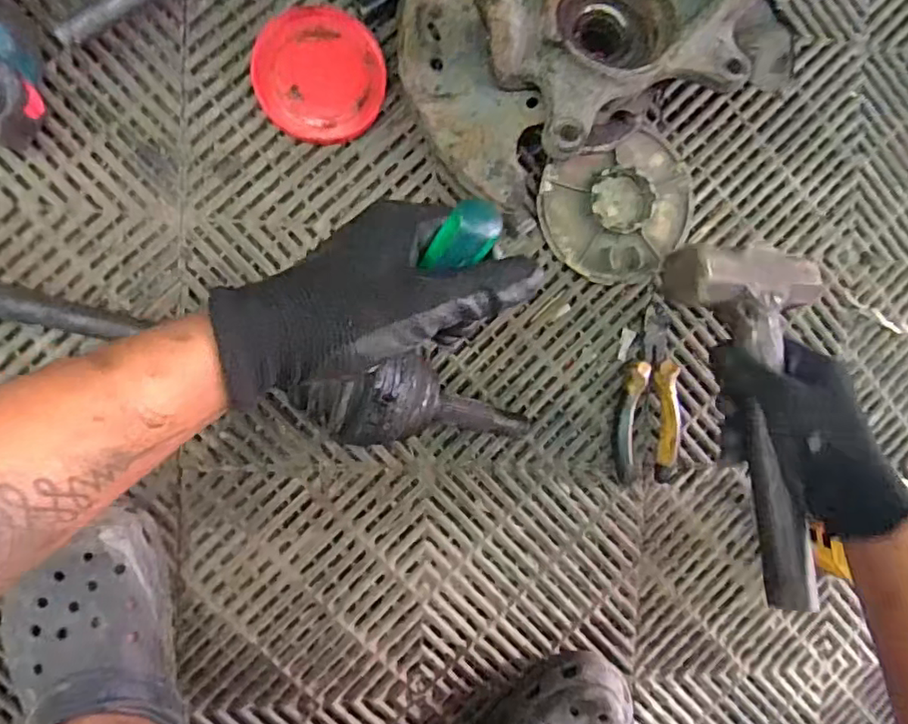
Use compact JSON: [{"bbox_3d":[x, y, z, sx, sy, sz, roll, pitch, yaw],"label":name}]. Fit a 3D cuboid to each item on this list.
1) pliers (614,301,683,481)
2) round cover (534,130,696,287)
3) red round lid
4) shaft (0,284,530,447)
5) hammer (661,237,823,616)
[{"bbox_3d":[0.179,0.031,0.550,0.062,0.024,0.155,1,94,-8],"label":"pliers"},{"bbox_3d":[0.150,-0.134,0.540,0.138,0.021,0.120,-21,96,-6],"label":"round cover"},{"bbox_3d":[-0.108,-0.232,0.493,0.101,0.012,0.102,-1,94,-7],"label":"red round lid"},{"bbox_3d":[-0.191,-0.008,0.434,0.539,0.080,0.082,13,90,-11],"label":"shaft"},{"bbox_3d":[0.221,0.043,0.429,0.119,0.033,0.250,-2,84,-7],"label":"hammer"}]

